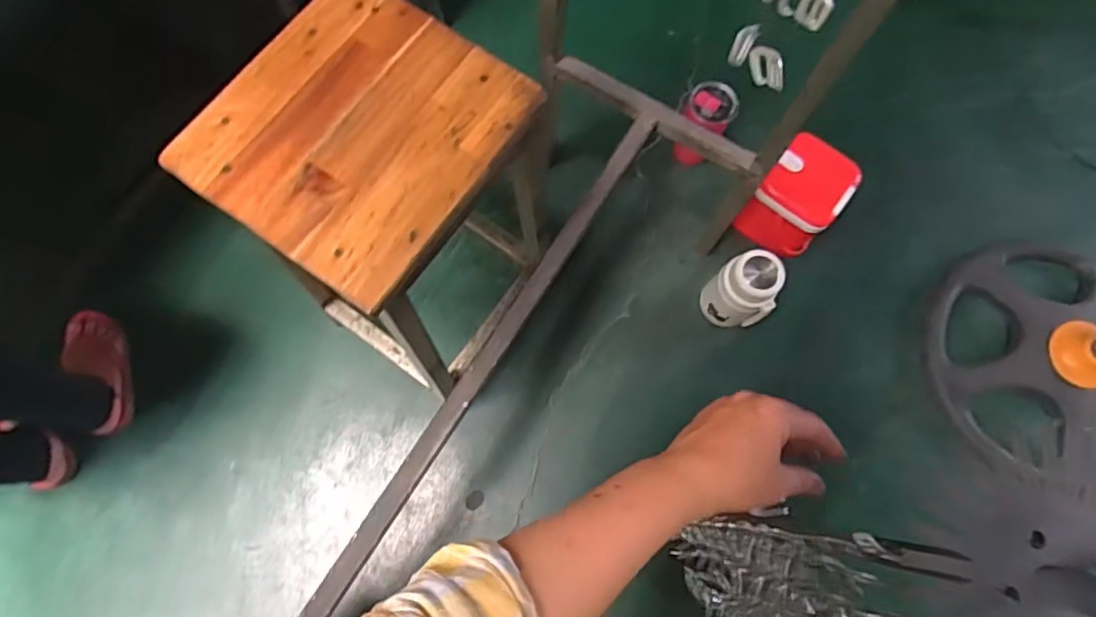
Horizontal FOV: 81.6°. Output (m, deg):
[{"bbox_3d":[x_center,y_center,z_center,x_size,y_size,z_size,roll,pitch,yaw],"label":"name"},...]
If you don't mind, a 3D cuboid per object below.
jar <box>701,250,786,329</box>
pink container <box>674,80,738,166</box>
[{"bbox_3d":[0.347,-0.030,1.138,0.097,0.177,0.092,0,75,-1],"label":"jar"},{"bbox_3d":[0.300,-0.355,1.246,0.092,0.157,0.106,27,76,7],"label":"pink container"}]

